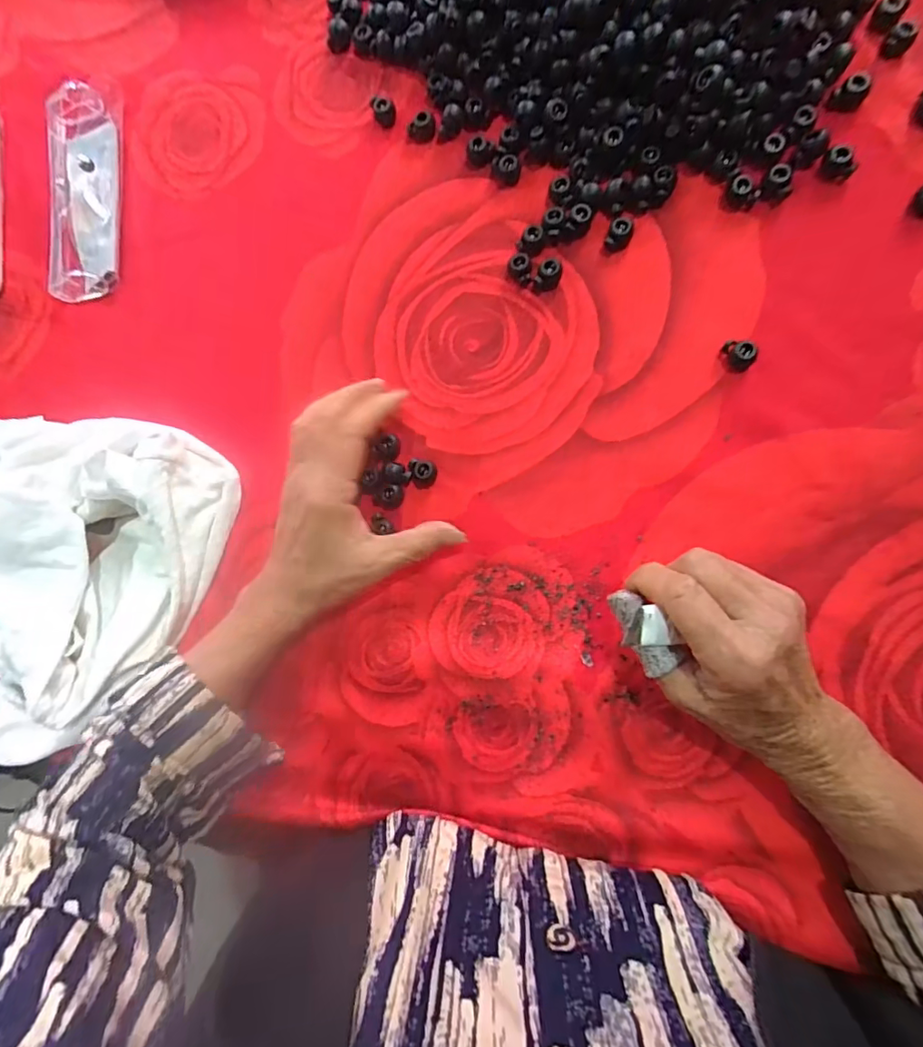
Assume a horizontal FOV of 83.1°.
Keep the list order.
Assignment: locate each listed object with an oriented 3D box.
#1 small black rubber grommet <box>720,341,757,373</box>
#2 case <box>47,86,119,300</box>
[{"bbox_3d":[0.162,-0.098,0.305,0.018,0.012,0.015,10,88,9],"label":"small black rubber grommet"},{"bbox_3d":[-0.284,-0.249,0.392,0.053,0.017,0.159,-2,87,8],"label":"case"}]

